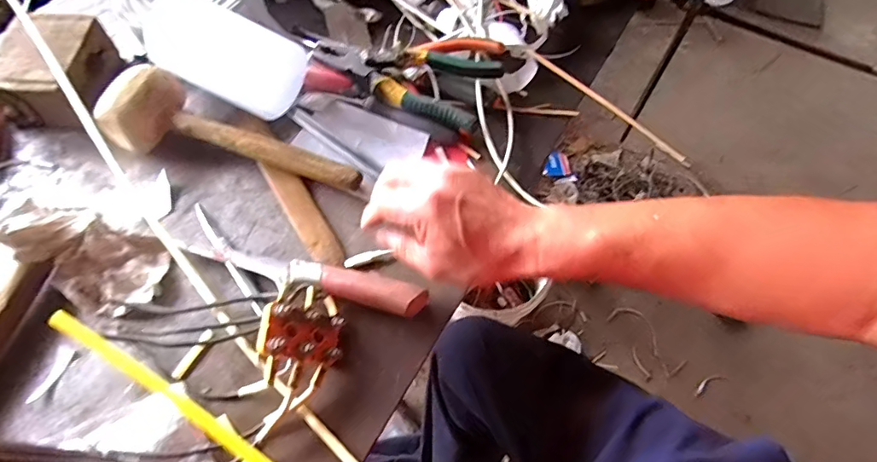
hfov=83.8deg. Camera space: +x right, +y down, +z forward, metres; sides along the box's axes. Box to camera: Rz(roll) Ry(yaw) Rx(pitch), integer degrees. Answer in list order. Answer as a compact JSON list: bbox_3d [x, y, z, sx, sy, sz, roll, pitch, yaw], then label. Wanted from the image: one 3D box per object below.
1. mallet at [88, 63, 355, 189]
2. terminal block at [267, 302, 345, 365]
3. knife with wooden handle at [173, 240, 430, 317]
[{"bbox_3d":[-0.202,-0.087,0.471,0.253,0.058,0.076,20,63,8],"label":"mallet"},{"bbox_3d":[-0.102,0.079,0.379,0.058,0.017,0.040,26,61,-38],"label":"terminal block"},{"bbox_3d":[-0.119,0.040,0.422,0.219,0.027,0.029,12,62,4],"label":"knife with wooden handle"}]

